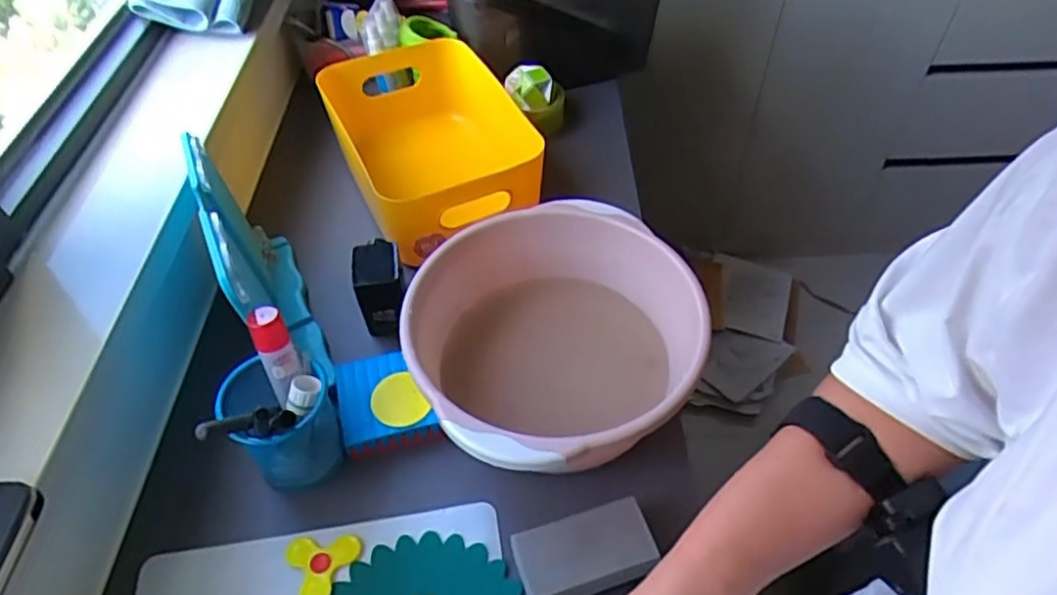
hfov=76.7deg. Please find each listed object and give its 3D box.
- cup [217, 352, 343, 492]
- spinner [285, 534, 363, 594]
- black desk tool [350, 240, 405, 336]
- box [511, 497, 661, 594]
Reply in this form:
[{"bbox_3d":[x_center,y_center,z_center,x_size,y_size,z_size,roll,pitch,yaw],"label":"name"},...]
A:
[{"bbox_3d":[-0.213,0.110,0.584,0.088,0.094,0.084,-14,52,-10],"label":"cup"},{"bbox_3d":[-0.172,0.226,0.554,0.060,0.006,0.054,-3,51,-1],"label":"spinner"},{"bbox_3d":[-0.154,-0.013,0.707,0.048,0.078,0.069,-6,51,-4],"label":"black desk tool"},{"bbox_3d":[0.045,0.208,0.538,0.107,0.042,0.060,-15,52,-11],"label":"box"}]

